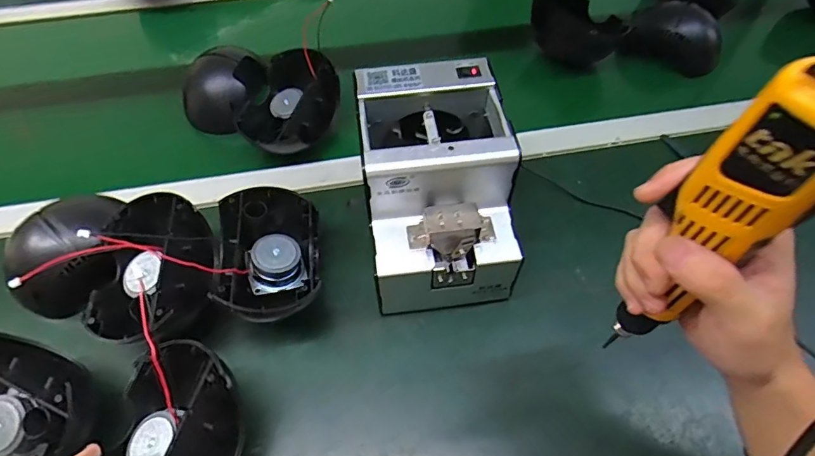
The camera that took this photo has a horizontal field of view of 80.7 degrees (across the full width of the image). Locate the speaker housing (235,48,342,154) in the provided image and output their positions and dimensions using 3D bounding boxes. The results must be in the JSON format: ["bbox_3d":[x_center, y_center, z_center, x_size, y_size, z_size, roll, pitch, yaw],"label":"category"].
[{"bbox_3d":[-0.137,-0.143,0.549,0.092,0.054,0.125,19,57,14],"label":"speaker housing"}]

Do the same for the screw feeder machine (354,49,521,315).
[{"bbox_3d":[0.025,-0.032,0.445,0.120,0.157,0.171,-6,55,-4],"label":"screw feeder machine"}]

